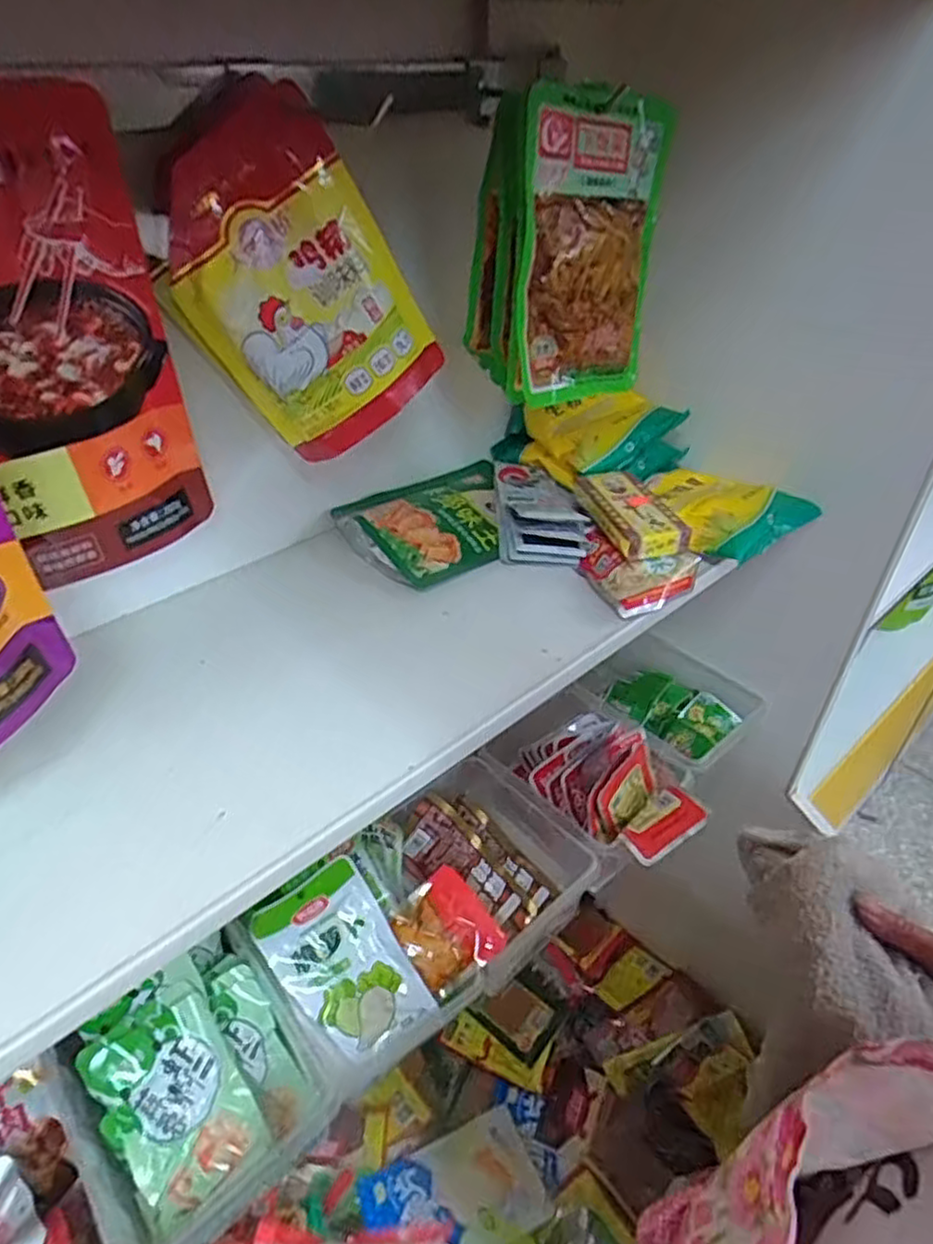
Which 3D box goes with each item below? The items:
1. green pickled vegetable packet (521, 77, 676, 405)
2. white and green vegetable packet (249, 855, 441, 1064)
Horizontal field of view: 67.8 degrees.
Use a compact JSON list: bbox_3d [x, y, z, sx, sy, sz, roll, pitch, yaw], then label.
[{"bbox_3d":[0.096,-0.270,0.513,0.125,0.198,0.024,-17,37,-25],"label":"green pickled vegetable packet"},{"bbox_3d":[-0.103,0.283,0.576,0.096,0.008,0.147,-32,79,-14],"label":"white and green vegetable packet"}]

